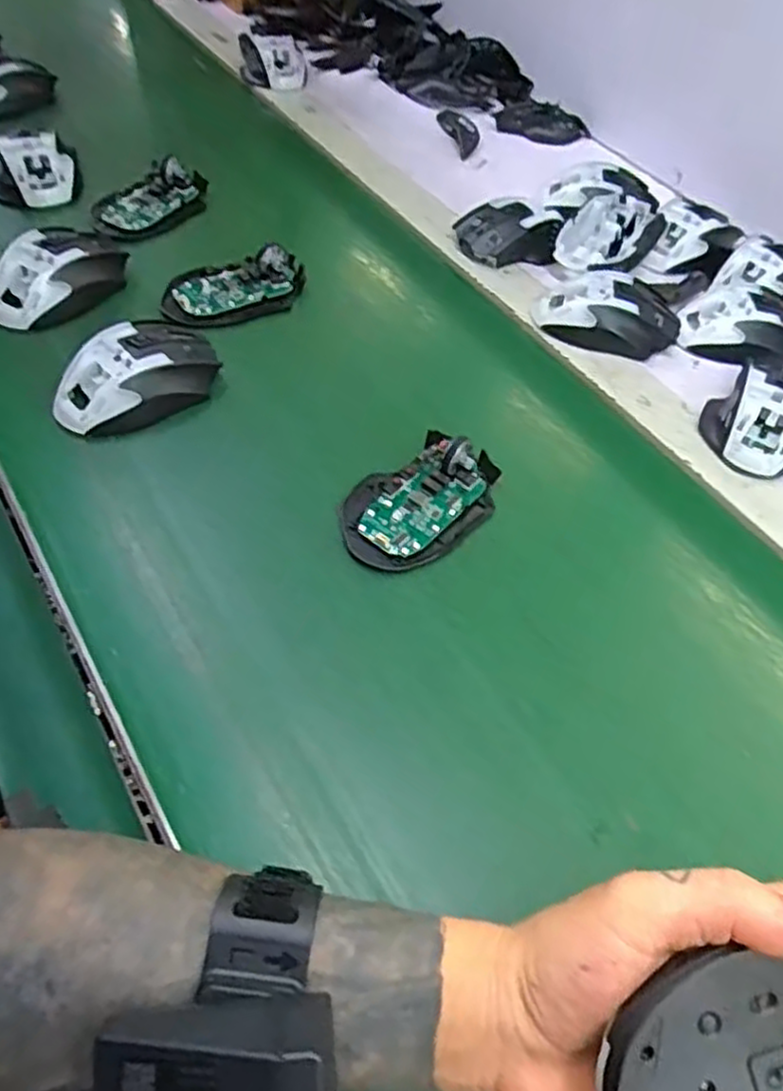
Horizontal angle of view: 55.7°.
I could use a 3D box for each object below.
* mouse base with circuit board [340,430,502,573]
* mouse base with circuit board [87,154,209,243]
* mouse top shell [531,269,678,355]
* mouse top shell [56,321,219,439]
[{"bbox_3d":[0.020,-0.030,0.475,0.113,0.028,0.071,-32,60,-21],"label":"mouse base with circuit board"},{"bbox_3d":[-0.216,-0.315,0.665,0.057,0.022,0.116,28,59,19],"label":"mouse base with circuit board"},{"bbox_3d":[0.177,-0.191,0.600,0.112,0.033,0.062,17,56,12],"label":"mouse top shell"},{"bbox_3d":[-0.176,-0.119,0.512,0.071,0.038,0.111,37,62,24],"label":"mouse top shell"}]

